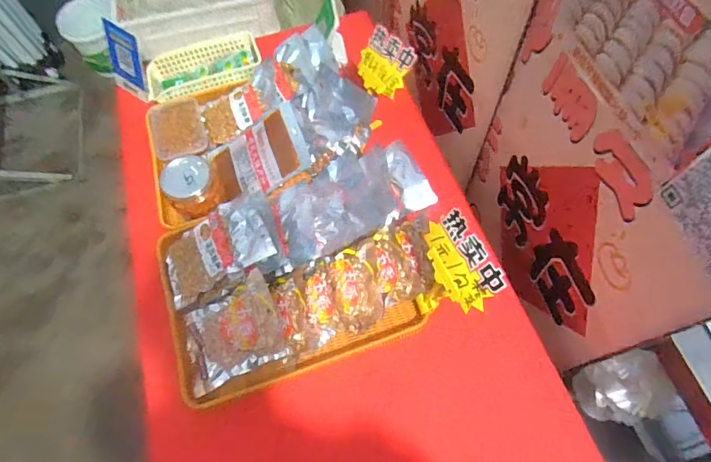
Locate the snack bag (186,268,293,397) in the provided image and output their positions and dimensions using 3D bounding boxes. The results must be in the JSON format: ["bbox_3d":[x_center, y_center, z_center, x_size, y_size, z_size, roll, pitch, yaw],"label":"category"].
[{"bbox_3d":[-0.220,0.176,0.742,0.179,0.055,0.152,-22,65,-9],"label":"snack bag"}]

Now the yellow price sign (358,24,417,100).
[{"bbox_3d":[0.054,-0.315,0.813,0.012,0.106,0.127,-3,45,-45],"label":"yellow price sign"}]

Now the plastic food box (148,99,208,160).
[{"bbox_3d":[-0.405,-0.233,0.974,0.112,0.034,0.147,-16,65,-6],"label":"plastic food box"}]

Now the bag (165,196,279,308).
[{"bbox_3d":[-0.259,0.033,0.799,0.223,0.028,0.148,-32,68,13],"label":"bag"}]

